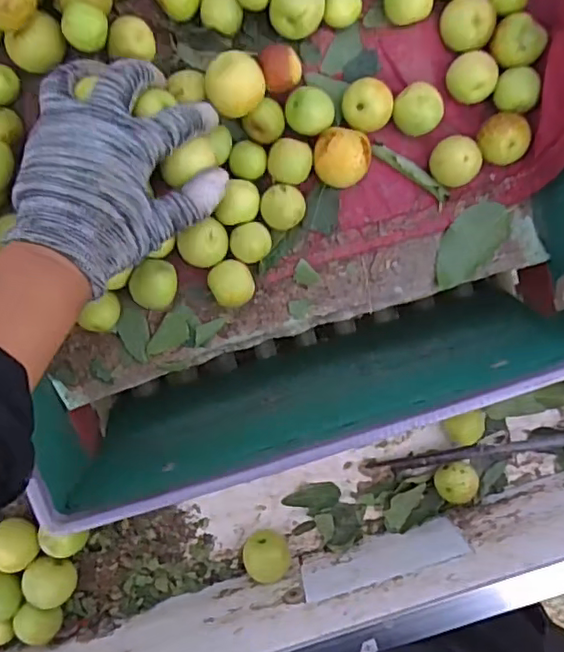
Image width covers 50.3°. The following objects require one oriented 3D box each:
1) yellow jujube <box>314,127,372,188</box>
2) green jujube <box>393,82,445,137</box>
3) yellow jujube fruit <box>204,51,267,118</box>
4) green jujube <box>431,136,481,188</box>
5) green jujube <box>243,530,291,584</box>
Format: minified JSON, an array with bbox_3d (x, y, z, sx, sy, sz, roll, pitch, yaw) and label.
[{"bbox_3d":[0.040,-0.112,0.407,0.036,0.032,0.036,0,93,-3],"label":"yellow jujube"},{"bbox_3d":[0.091,-0.146,0.407,0.030,0.025,0.032,0,93,-3],"label":"green jujube"},{"bbox_3d":[-0.029,-0.151,0.380,0.034,0.031,0.035,0,93,-3],"label":"yellow jujube fruit"},{"bbox_3d":[0.119,-0.113,0.418,0.031,0.030,0.032,0,93,-3],"label":"green jujube"},{"bbox_3d":[-0.011,0.173,0.457,0.034,0.032,0.035,0,93,-3],"label":"green jujube"}]

